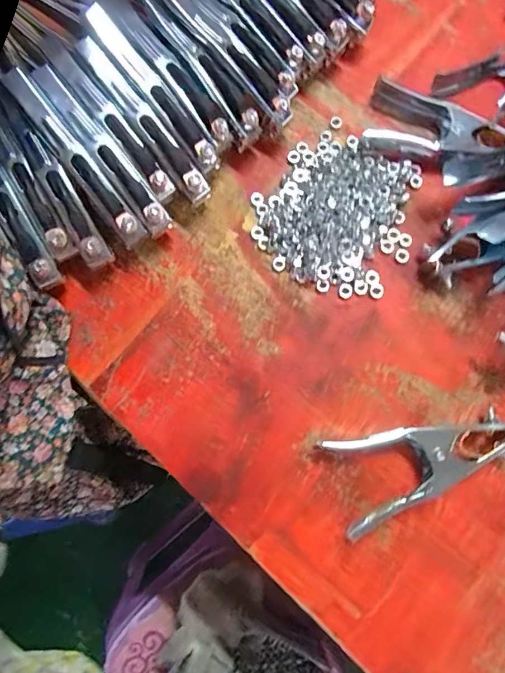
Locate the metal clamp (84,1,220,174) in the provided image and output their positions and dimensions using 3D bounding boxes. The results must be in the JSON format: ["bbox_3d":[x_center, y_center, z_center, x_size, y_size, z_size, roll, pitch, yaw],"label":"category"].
[{"bbox_3d":[-0.087,-0.223,0.396,0.029,0.019,0.160,-43,102,-8],"label":"metal clamp"}]

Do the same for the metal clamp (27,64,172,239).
[{"bbox_3d":[-0.131,-0.160,0.384,0.026,0.014,0.161,-41,100,-8],"label":"metal clamp"}]

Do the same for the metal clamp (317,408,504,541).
[{"bbox_3d":[0.144,0.108,0.377,0.153,0.027,0.075,-16,78,-3],"label":"metal clamp"}]

